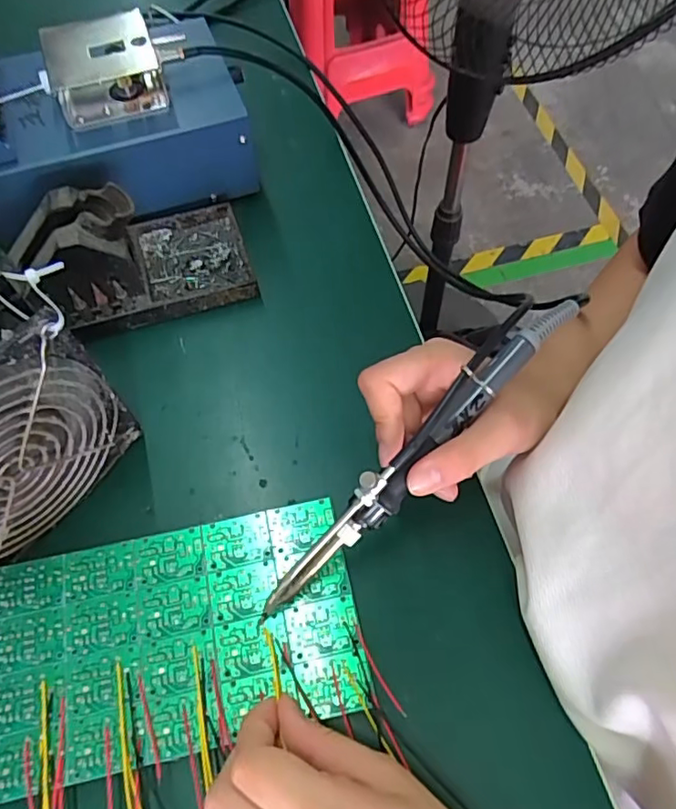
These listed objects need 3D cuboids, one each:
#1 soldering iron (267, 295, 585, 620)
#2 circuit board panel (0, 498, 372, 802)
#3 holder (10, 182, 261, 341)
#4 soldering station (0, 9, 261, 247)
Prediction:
[{"bbox_3d":[0.037,0.023,0.271,0.018,0.027,0.208,42,90,18],"label":"soldering iron"},{"bbox_3d":[-0.079,0.111,0.279,0.171,0.004,0.100,-11,64,-6],"label":"circuit board panel"},{"bbox_3d":[-0.131,-0.100,0.363,0.143,0.070,0.078,-17,64,-10],"label":"holder"},{"bbox_3d":[-0.168,-0.190,0.373,0.208,0.133,0.108,-19,65,-11],"label":"soldering station"}]

